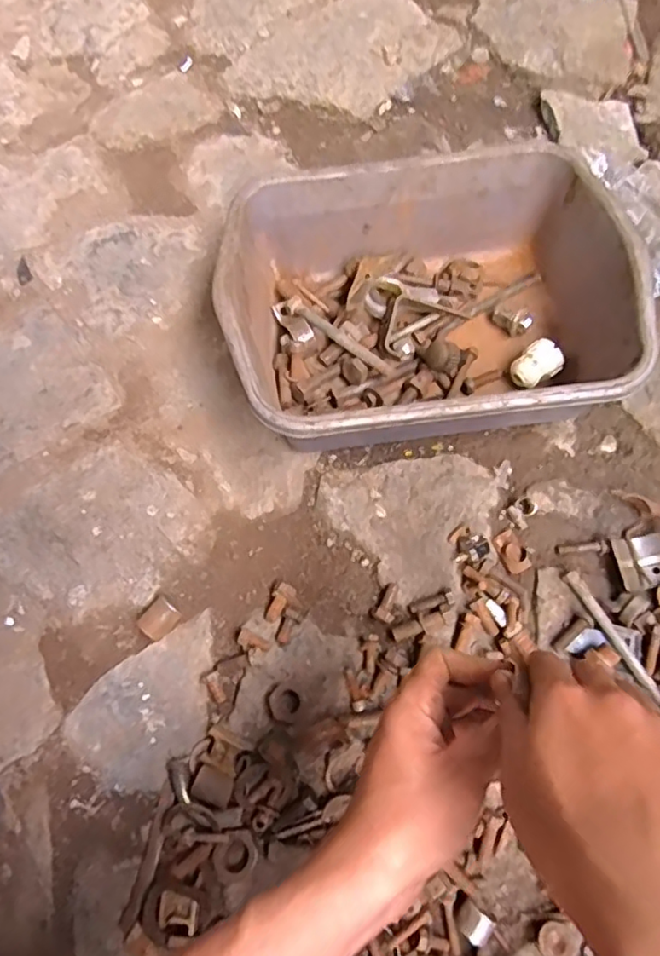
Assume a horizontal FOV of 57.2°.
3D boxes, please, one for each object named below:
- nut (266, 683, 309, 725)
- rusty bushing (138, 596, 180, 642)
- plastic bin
[{"bbox_3d":[-0.035,0.181,0.487,0.034,0.014,0.030,0,69,0],"label":"nut"},{"bbox_3d":[-0.144,0.120,0.514,0.031,0.021,0.024,-40,74,-14],"label":"rusty bushing"},{"bbox_3d":[0.083,-0.147,0.556,0.332,0.126,0.254,-7,69,-2],"label":"plastic bin"}]

